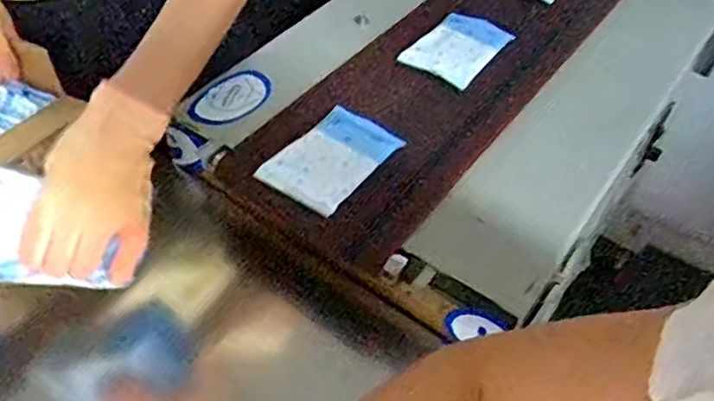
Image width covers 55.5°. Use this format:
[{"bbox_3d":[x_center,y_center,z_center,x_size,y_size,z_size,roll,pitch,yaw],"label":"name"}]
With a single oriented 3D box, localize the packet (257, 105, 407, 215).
[{"bbox_3d":[-0.020,-0.044,0.668,0.085,0.018,0.139,32,50,20],"label":"packet"}]

